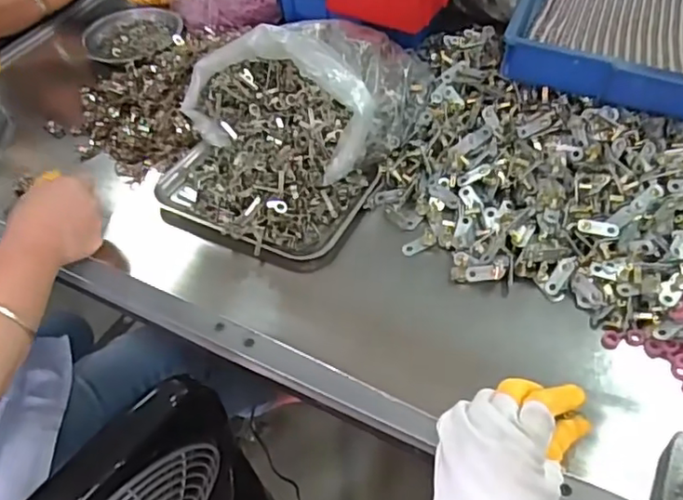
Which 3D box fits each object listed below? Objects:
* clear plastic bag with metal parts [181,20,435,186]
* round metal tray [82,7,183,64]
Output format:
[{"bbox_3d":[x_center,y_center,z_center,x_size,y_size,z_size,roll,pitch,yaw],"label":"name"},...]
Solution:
[{"bbox_3d":[-0.032,-0.185,0.645,0.229,0.088,0.216,27,57,26],"label":"clear plastic bag with metal parts"},{"bbox_3d":[-0.283,-0.283,0.824,0.121,0.028,0.118,-3,49,3],"label":"round metal tray"}]

